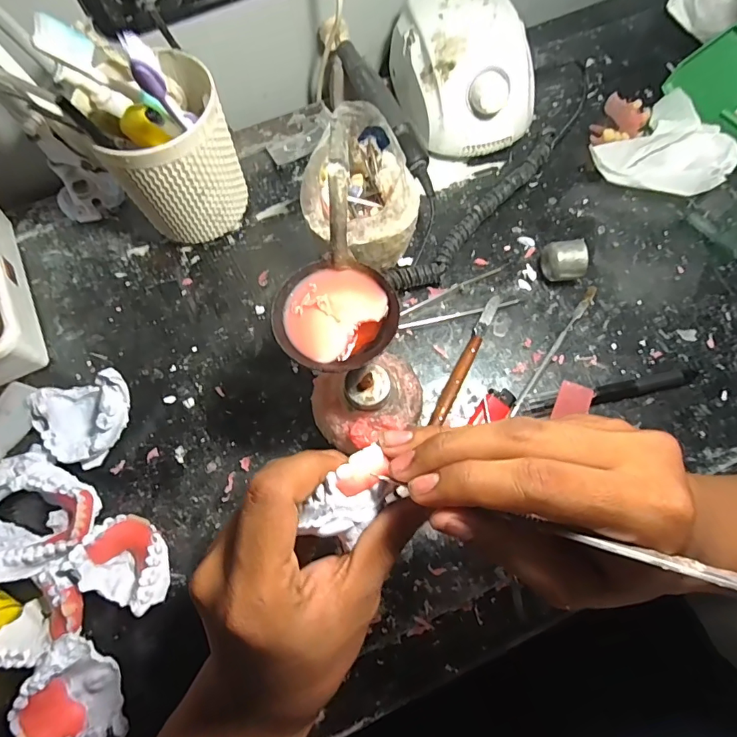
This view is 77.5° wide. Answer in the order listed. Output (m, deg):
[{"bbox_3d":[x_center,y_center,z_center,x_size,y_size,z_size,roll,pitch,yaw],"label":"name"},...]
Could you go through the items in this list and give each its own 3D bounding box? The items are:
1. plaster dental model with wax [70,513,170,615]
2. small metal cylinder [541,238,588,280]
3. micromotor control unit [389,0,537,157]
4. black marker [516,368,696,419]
[{"bbox_3d":[-0.155,0.129,0.303,0.064,0.028,0.050,29,73,10],"label":"plaster dental model with wax"},{"bbox_3d":[0.157,-0.085,0.372,0.028,0.032,0.027,-8,71,-2],"label":"small metal cylinder"},{"bbox_3d":[0.081,-0.275,0.409,0.105,0.092,0.156,-16,71,-5],"label":"micromotor control unit"},{"bbox_3d":[0.179,0.018,0.343,0.135,0.012,0.014,-12,71,-3],"label":"black marker"}]

